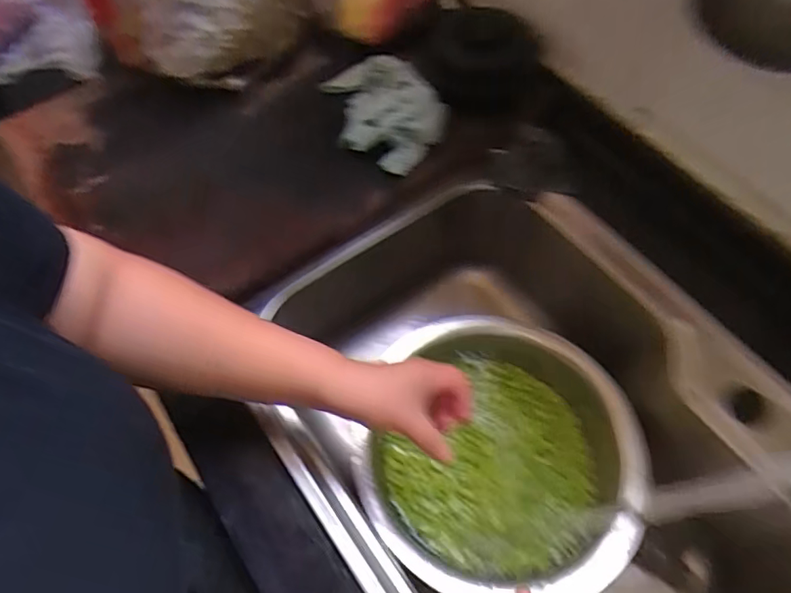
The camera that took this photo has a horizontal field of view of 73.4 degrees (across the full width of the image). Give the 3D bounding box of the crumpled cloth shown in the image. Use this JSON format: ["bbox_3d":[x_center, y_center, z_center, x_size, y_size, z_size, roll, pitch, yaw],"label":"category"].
[{"bbox_3d":[-0.021,-0.237,0.648,0.118,0.062,0.211,-19,50,-11],"label":"crumpled cloth"}]

